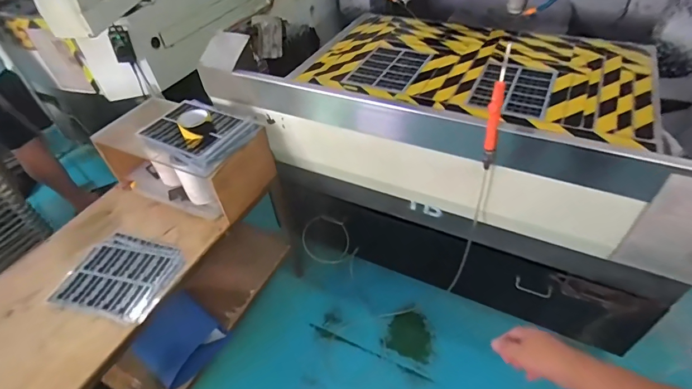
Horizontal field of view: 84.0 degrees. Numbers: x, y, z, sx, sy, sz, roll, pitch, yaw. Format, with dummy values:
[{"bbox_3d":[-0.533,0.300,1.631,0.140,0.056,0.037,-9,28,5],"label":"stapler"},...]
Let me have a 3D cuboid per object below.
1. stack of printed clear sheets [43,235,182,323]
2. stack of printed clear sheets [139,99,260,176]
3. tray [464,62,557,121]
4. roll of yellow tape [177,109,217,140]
[{"bbox_3d":[-0.616,0.220,1.056,0.284,0.023,0.239,11,48,16],"label":"stack of printed clear sheets"},{"bbox_3d":[-0.440,-0.186,1.146,0.292,0.078,0.249,20,51,23],"label":"stack of printed clear sheets"},{"bbox_3d":[0.463,-0.297,1.064,0.195,0.011,0.273,18,50,22],"label":"tray"},{"bbox_3d":[-0.424,-0.198,1.092,0.090,0.053,0.089,-3,45,3],"label":"roll of yellow tape"}]

